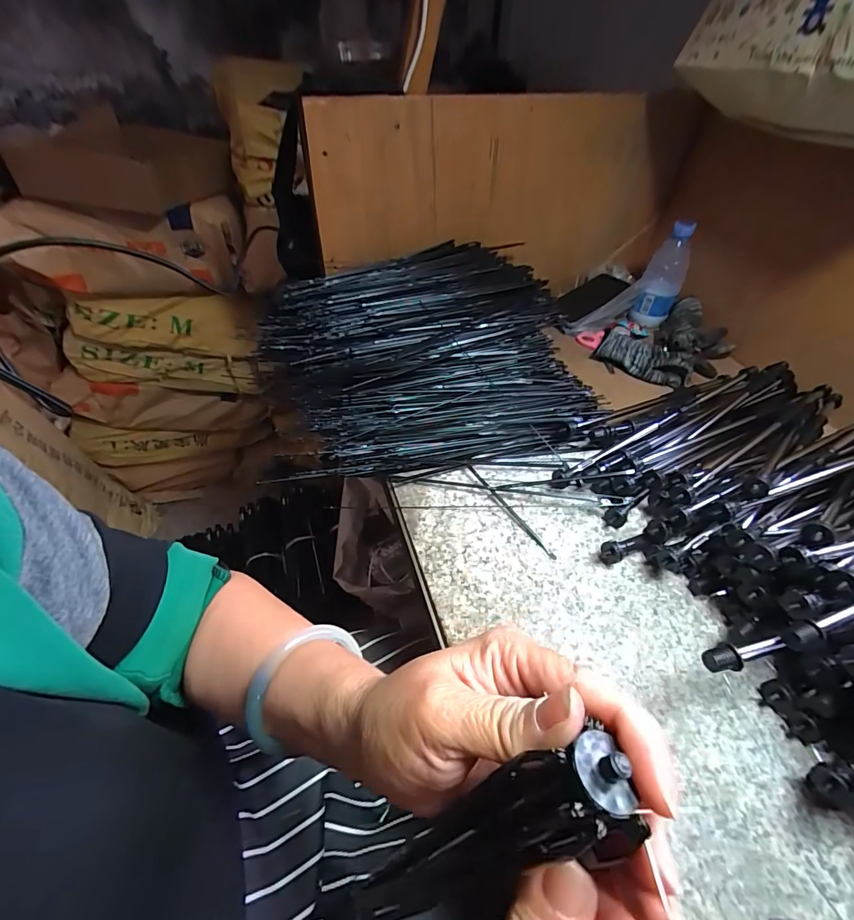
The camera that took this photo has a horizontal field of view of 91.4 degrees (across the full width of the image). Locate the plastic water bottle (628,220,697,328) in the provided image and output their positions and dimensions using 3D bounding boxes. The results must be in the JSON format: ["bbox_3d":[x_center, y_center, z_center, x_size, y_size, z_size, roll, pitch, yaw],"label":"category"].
[{"bbox_3d":[0.376,-0.286,0.666,0.061,0.149,0.053,25,51,20],"label":"plastic water bottle"}]

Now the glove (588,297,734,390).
[{"bbox_3d":[0.373,-0.179,0.639,0.208,0.045,0.144,-25,53,-23],"label":"glove"}]

